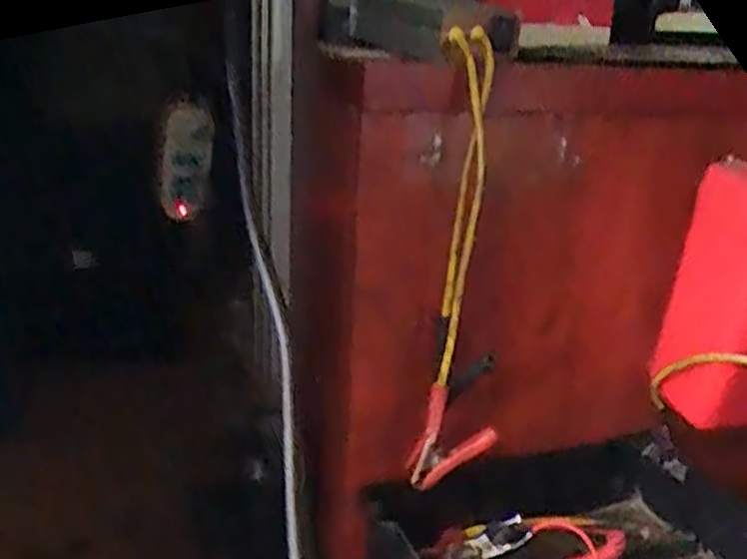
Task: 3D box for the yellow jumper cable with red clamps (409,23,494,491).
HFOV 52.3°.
[{"bbox_3d":[0.079,-0.011,0.645,0.069,0.373,0.097,6,19,9],"label":"yellow jumper cable with red clamps"}]

